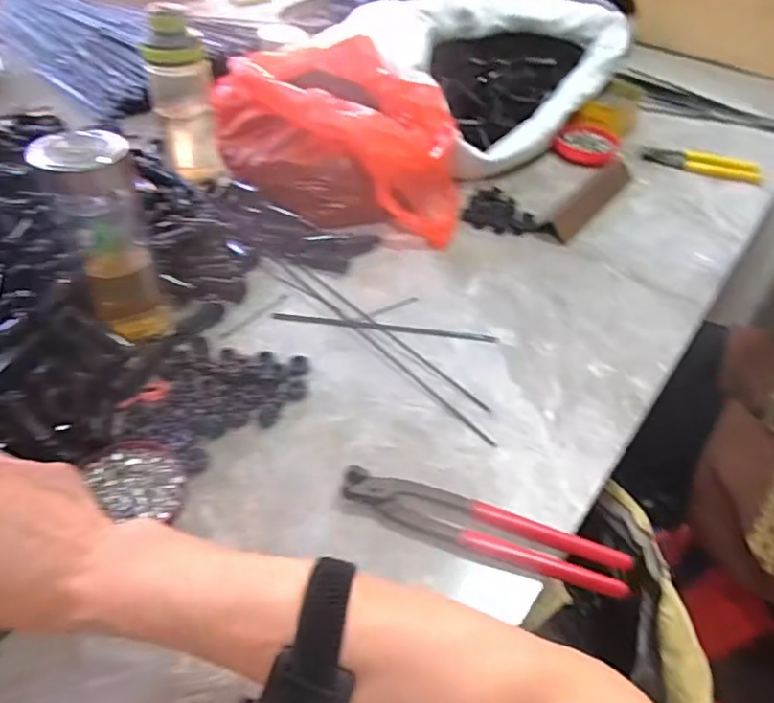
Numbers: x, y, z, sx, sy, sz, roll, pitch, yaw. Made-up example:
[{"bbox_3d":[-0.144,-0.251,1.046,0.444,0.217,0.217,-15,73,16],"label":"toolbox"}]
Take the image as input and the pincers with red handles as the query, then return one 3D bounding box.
[{"bbox_3d":[0.065,0.124,0.399,0.197,0.015,0.033,16,46,11],"label":"pincers with red handles"}]

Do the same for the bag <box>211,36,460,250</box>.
[{"bbox_3d":[-0.056,-0.275,0.706,0.308,0.120,0.240,9,45,4],"label":"bag"}]

